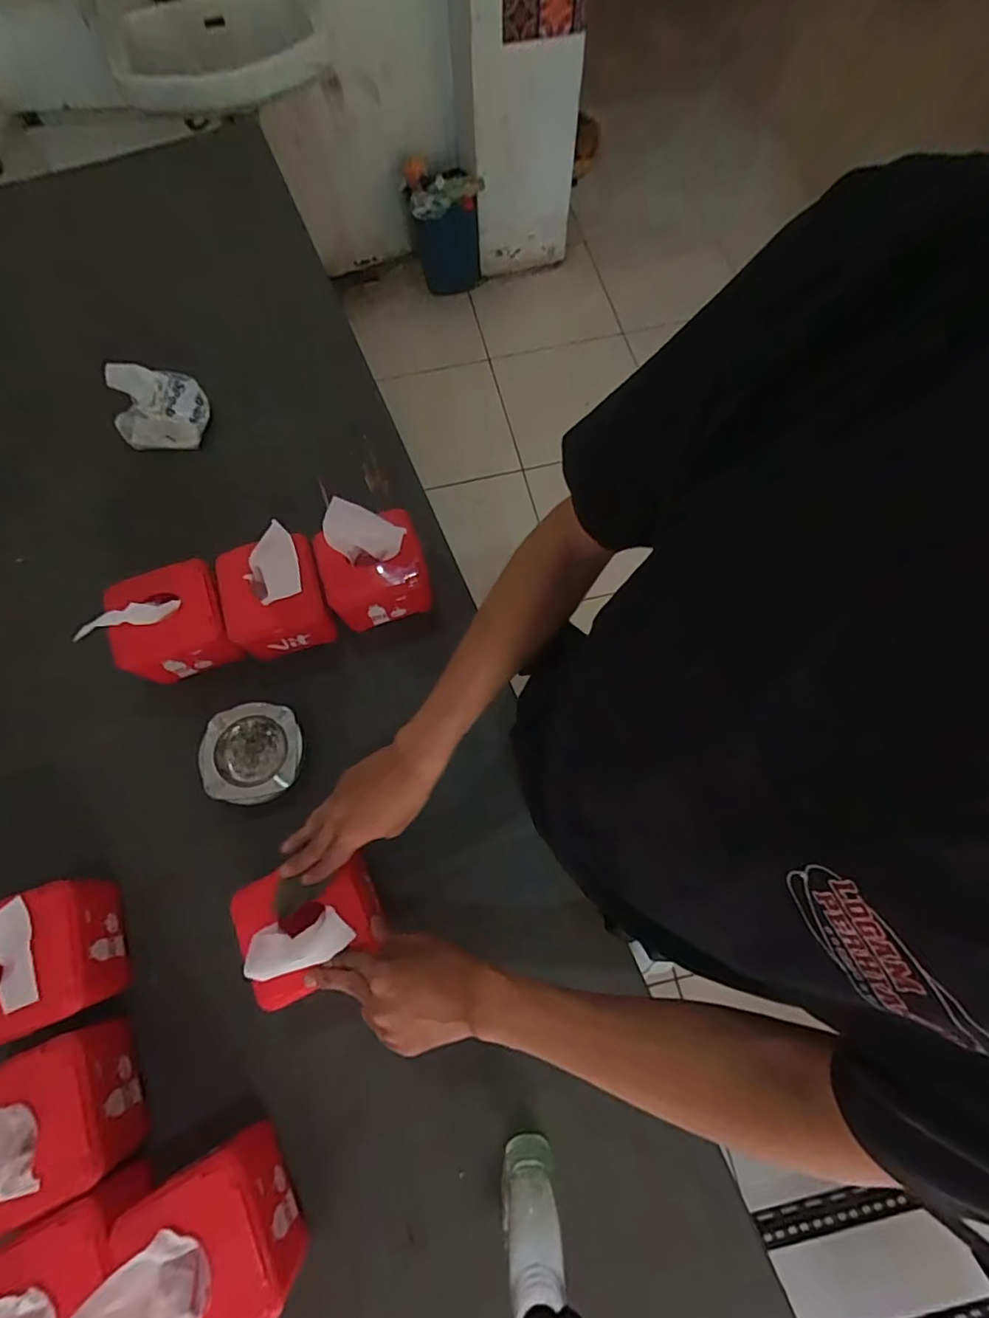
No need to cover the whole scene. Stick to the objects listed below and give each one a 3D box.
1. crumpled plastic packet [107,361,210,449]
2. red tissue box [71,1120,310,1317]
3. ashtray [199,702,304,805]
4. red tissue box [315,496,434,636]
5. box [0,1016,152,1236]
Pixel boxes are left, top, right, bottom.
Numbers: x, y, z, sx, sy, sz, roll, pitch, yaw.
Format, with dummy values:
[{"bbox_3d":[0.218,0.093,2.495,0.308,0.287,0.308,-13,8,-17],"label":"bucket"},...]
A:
[{"bbox_3d":[-0.515,-0.389,0.826,0.125,0.108,0.084,-7,71,-2],"label":"crumpled plastic packet"},{"bbox_3d":[-0.247,0.509,0.470,0.116,0.141,0.125,-26,71,-8],"label":"red tissue box"},{"bbox_3d":[-0.293,0.115,0.668,0.116,0.030,0.116,0,71,1],"label":"ashtray"},{"bbox_3d":[-0.155,-0.119,0.700,0.129,0.133,0.112,-15,71,-4],"label":"red tissue box"},{"bbox_3d":[-0.414,0.424,0.497,0.109,0.139,0.123,-23,72,-7],"label":"box"}]

